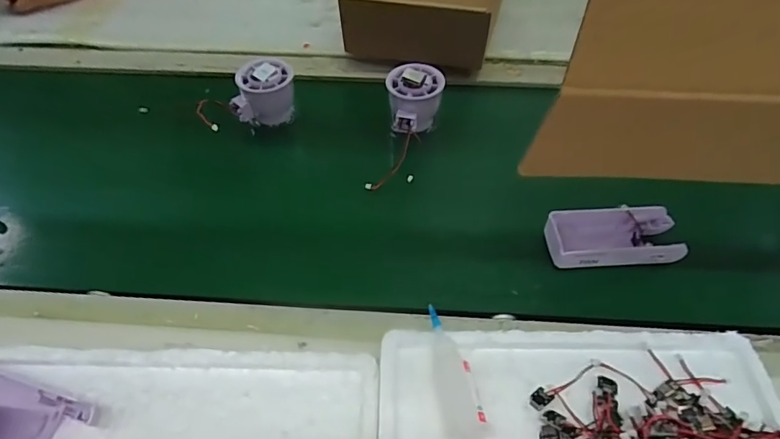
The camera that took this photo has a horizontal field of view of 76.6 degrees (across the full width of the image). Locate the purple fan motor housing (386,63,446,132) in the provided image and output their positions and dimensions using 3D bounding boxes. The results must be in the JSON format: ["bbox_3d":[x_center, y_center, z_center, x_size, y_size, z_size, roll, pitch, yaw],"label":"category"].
[{"bbox_3d":[0.025,-0.120,0.503,0.055,0.050,0.063,4,49,3],"label":"purple fan motor housing"}]

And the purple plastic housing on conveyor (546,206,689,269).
[{"bbox_3d":[0.186,0.014,0.419,0.105,0.023,0.058,-1,49,-2],"label":"purple plastic housing on conveyor"}]

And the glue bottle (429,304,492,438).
[{"bbox_3d":[0.039,0.099,0.322,0.028,0.021,0.084,-10,50,-10],"label":"glue bottle"}]

